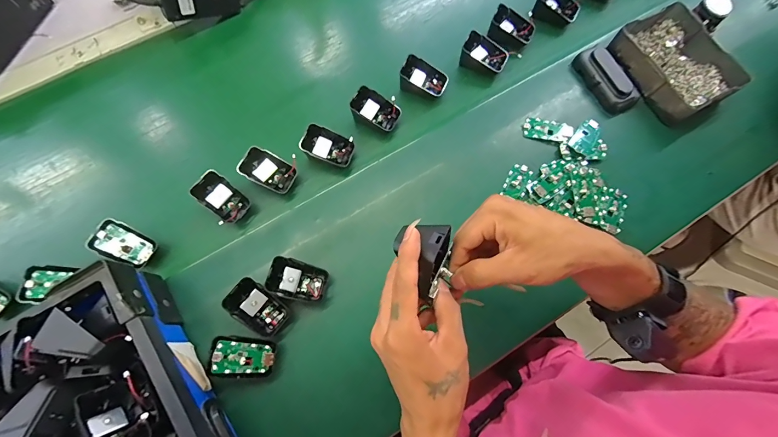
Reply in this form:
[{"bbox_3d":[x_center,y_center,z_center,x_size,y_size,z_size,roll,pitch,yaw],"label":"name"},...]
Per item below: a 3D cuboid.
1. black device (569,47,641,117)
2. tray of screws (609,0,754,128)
[{"bbox_3d":[0.318,-0.205,0.503,0.043,0.026,0.105,-27,73,-8],"label":"black device"},{"bbox_3d":[0.418,-0.229,0.509,0.130,0.044,0.163,-27,73,-8],"label":"tray of screws"}]

